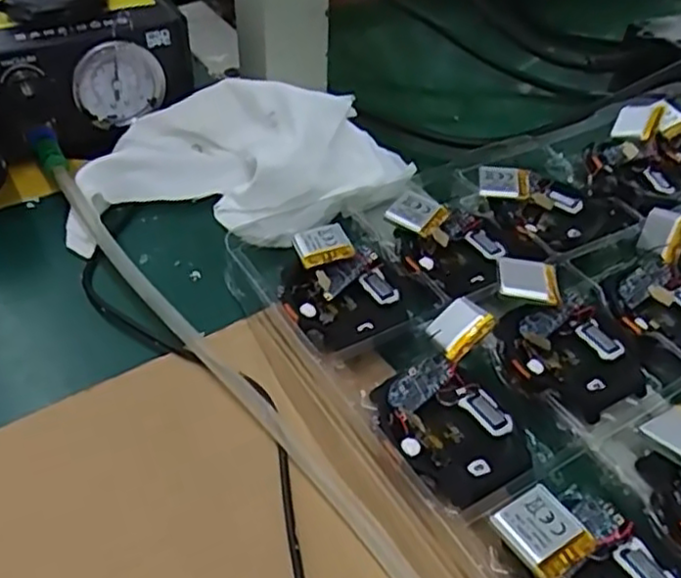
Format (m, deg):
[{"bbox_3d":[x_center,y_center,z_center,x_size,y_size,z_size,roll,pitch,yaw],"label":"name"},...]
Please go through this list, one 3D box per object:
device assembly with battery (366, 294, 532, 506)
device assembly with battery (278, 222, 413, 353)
[{"bbox_3d":[0.036,0.037,0.234,0.047,0.025,0.068,-11,45,-13],"label":"device assembly with battery"},{"bbox_3d":[-0.002,-0.001,0.275,0.047,0.019,0.049,-29,52,-28],"label":"device assembly with battery"}]

